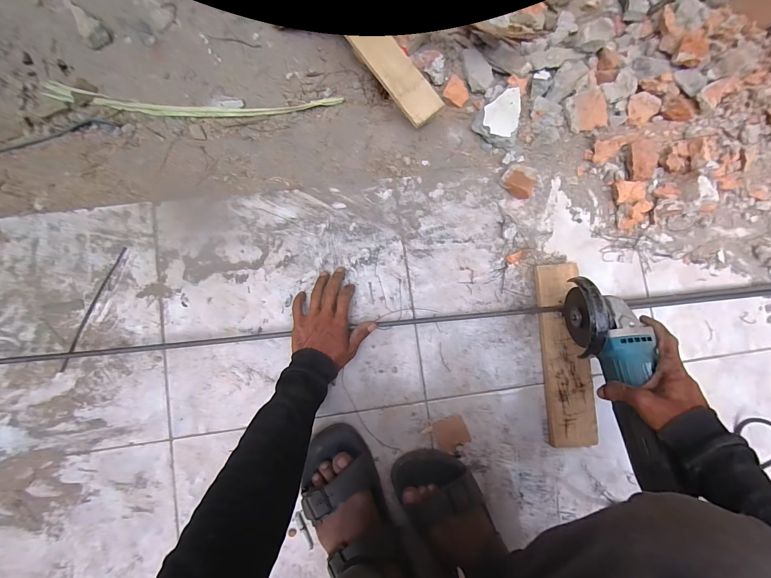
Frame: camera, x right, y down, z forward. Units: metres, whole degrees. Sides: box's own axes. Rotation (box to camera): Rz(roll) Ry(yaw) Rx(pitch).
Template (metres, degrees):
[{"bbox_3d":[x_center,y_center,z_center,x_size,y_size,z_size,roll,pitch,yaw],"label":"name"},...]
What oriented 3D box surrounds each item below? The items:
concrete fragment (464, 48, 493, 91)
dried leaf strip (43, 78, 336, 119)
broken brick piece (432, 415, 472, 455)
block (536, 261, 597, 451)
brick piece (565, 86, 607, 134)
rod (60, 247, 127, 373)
[{"bbox_3d":[0.173,-0.416,0.607,0.042,0.013,0.085,-8,85,-2],"label":"concrete fragment"},{"bbox_3d":[-0.350,-0.343,0.597,0.530,0.015,0.054,2,85,-1],"label":"dried leaf strip"},{"bbox_3d":[0.105,0.230,0.515,0.052,0.004,0.050,-25,86,-4],"label":"broken brick piece"},{"bbox_3d":[0.293,0.105,0.527,0.073,0.020,0.290,-3,85,-2],"label":"block"},{"bbox_3d":[0.354,-0.315,0.568,0.060,0.024,0.067,-13,85,-3],"label":"brick piece"},{"bbox_3d":[-0.461,0.030,0.510,0.015,0.011,0.208,21,85,0],"label":"rod"}]

